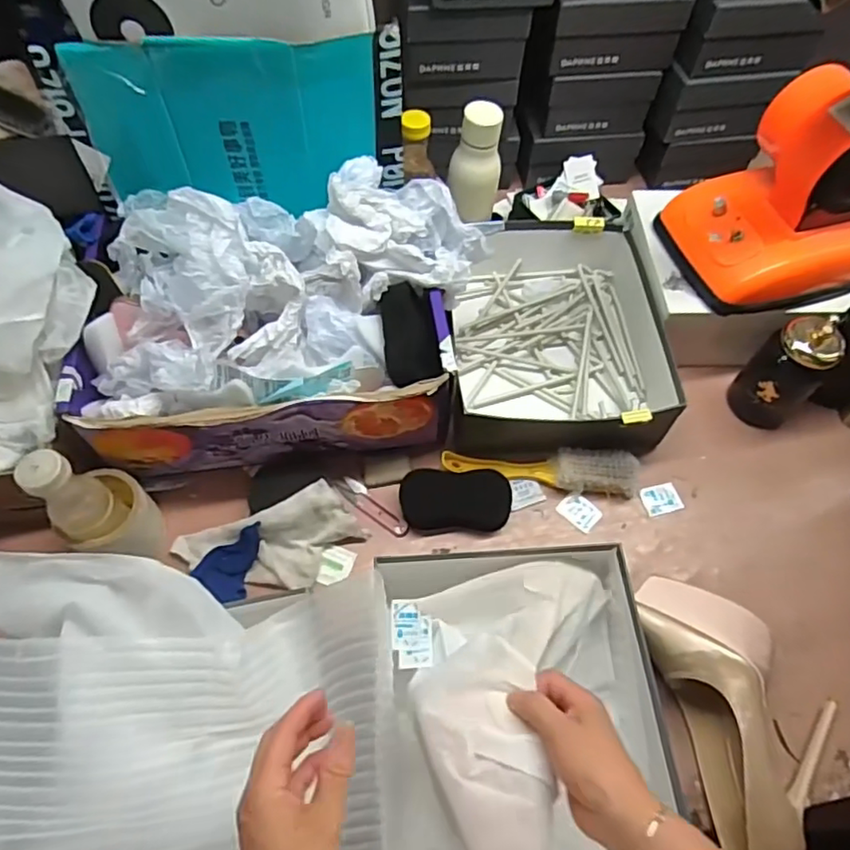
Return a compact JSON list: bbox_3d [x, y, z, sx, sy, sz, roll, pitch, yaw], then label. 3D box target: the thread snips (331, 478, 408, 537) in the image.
[{"bbox_3d":[-0.063,0.095,0.717,0.107,0.015,0.025,37,65,18],"label":"thread snips"}]

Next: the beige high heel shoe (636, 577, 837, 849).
[{"bbox_3d":[0.309,0.261,0.580,0.153,0.079,0.248,-13,61,-9],"label":"beige high heel shoe"}]

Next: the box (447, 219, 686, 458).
[{"bbox_3d":[0.166,-0.123,0.795,0.260,0.093,0.335,2,59,0],"label":"box"}]

